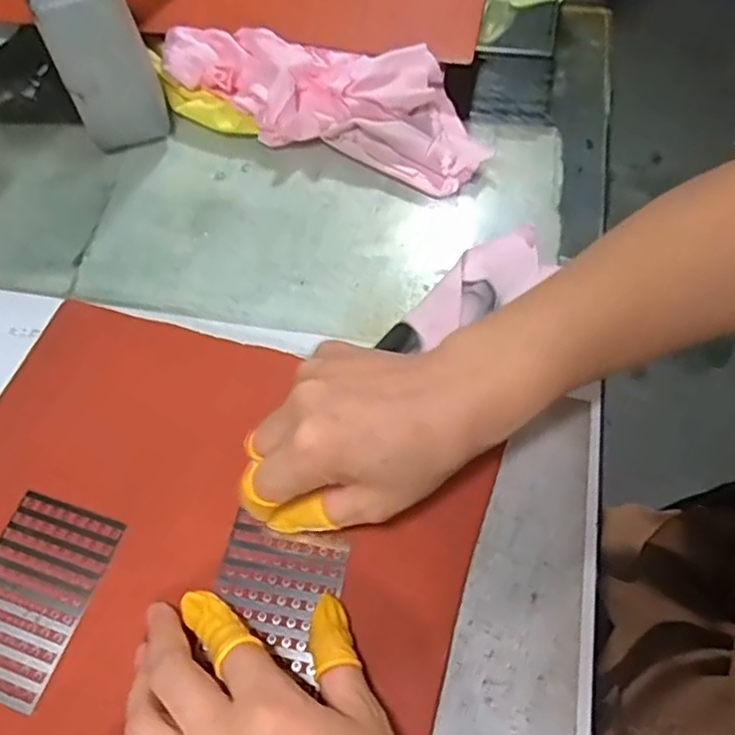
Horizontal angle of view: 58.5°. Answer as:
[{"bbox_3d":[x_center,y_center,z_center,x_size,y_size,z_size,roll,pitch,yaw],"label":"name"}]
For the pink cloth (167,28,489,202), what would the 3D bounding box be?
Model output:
[{"bbox_3d":[-0.029,-0.186,0.444,0.231,0.045,0.086,21,64,16],"label":"pink cloth"}]

